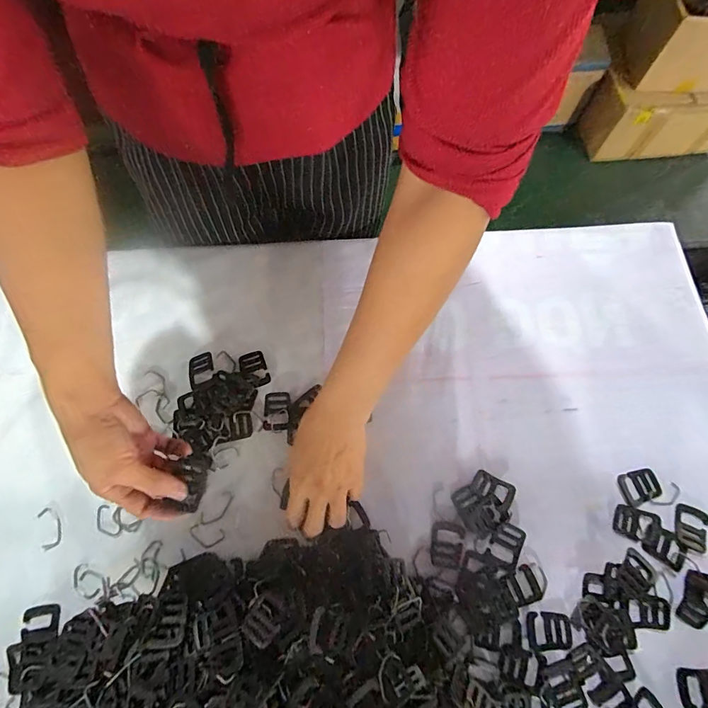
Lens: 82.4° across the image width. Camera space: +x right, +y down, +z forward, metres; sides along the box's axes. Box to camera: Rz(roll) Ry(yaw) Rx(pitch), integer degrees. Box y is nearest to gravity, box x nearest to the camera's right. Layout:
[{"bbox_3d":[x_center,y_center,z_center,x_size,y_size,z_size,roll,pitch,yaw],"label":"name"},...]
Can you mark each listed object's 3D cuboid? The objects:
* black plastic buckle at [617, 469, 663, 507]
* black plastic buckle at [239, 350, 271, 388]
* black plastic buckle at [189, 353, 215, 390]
[{"bbox_3d":[0.307,0.142,0.434,0.041,0.005,0.032,-14,71,-5],"label":"black plastic buckle"},{"bbox_3d":[-0.118,0.018,0.478,0.030,0.004,0.043,-19,71,-7],"label":"black plastic buckle"},{"bbox_3d":[-0.181,0.019,0.477,0.032,0.006,0.039,-17,71,-6],"label":"black plastic buckle"}]

